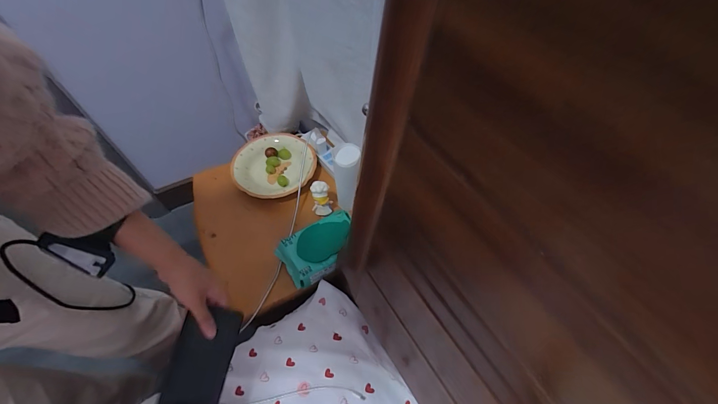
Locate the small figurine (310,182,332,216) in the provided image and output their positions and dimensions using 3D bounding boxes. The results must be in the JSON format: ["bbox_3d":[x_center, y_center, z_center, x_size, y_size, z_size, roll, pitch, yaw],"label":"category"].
[{"bbox_3d":[-0.086,-0.009,0.692,0.045,0.073,0.048,-6,57,-3],"label":"small figurine"}]

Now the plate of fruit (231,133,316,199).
[{"bbox_3d":[-0.211,-0.090,0.781,0.202,0.037,0.187,0,56,-1],"label":"plate of fruit"}]

